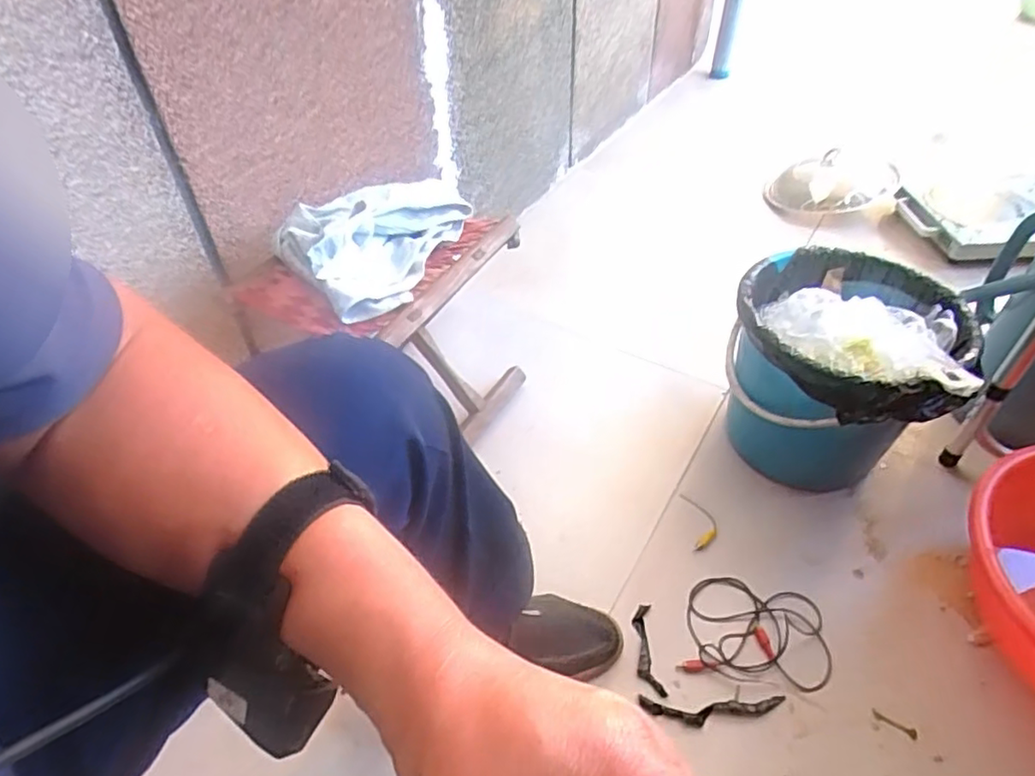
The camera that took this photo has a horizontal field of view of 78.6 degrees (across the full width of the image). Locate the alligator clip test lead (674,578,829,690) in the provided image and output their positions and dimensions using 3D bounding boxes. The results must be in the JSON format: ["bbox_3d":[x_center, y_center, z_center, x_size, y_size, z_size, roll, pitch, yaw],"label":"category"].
[{"bbox_3d":[0.279,0.281,0.744,0.164,0.015,0.122,7,45,8],"label":"alligator clip test lead"}]

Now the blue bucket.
[{"bbox_3d":[0.405,-0.006,0.839,0.250,0.261,0.238,-1,45,1],"label":"blue bucket"}]

